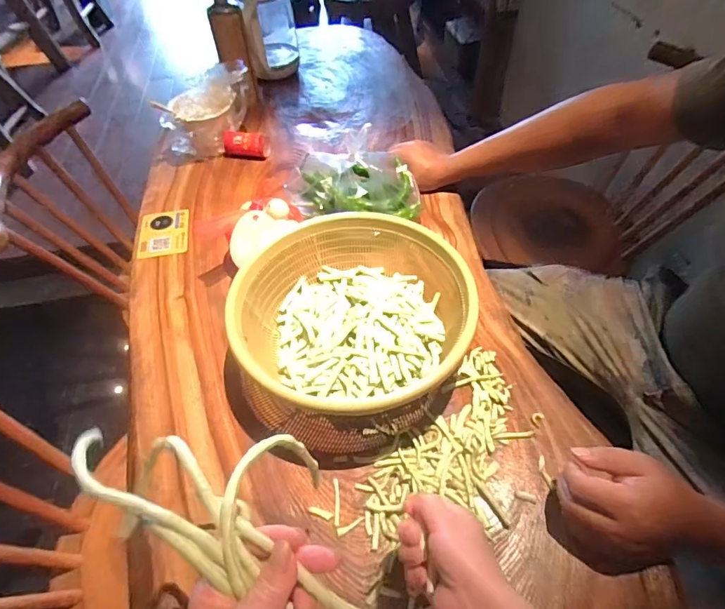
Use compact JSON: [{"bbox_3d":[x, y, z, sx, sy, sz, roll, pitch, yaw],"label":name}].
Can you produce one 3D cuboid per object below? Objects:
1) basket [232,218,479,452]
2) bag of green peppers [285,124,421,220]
[{"bbox_3d":[-0.017,0.019,0.620,0.310,0.121,0.316,-1,52,2],"label":"basket"},{"bbox_3d":[-0.018,-0.229,0.778,0.230,0.108,0.135,-5,52,-1],"label":"bag of green peppers"}]

